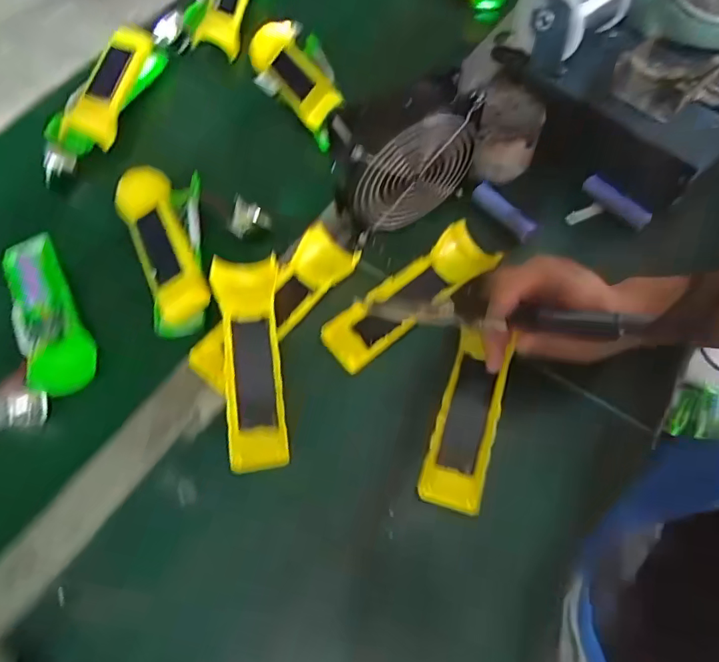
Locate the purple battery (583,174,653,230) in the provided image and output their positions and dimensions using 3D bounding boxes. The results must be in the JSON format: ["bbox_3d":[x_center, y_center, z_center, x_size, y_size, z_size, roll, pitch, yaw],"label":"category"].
[{"bbox_3d":[0.236,-0.119,0.440,0.019,0.015,0.066,-42,68,-16],"label":"purple battery"}]

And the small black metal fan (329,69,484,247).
[{"bbox_3d":[0.037,-0.143,0.401,0.120,0.112,0.052,-21,63,-7],"label":"small black metal fan"}]

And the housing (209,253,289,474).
[{"bbox_3d":[-0.084,0.021,0.377,0.047,0.022,0.167,-8,75,0],"label":"housing"}]

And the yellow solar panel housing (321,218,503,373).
[{"bbox_3d":[0.043,-0.031,0.399,0.160,0.018,0.048,-37,66,-14],"label":"yellow solar panel housing"}]

